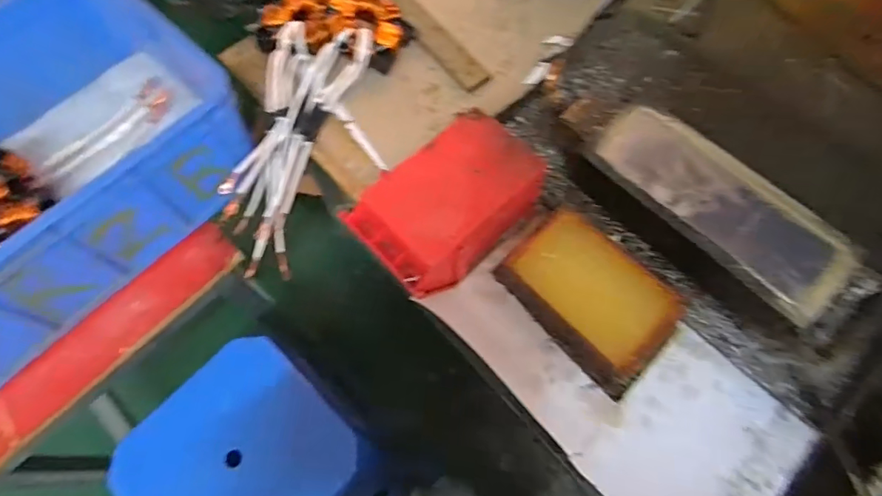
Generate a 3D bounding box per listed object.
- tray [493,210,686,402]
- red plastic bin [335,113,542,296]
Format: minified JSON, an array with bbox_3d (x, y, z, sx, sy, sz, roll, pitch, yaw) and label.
[{"bbox_3d":[0.199,0.059,0.640,0.146,0.065,0.214,-37,70,-13],"label":"tray"},{"bbox_3d":[0.011,-0.054,0.659,0.236,0.113,0.149,-40,71,-14],"label":"red plastic bin"}]

